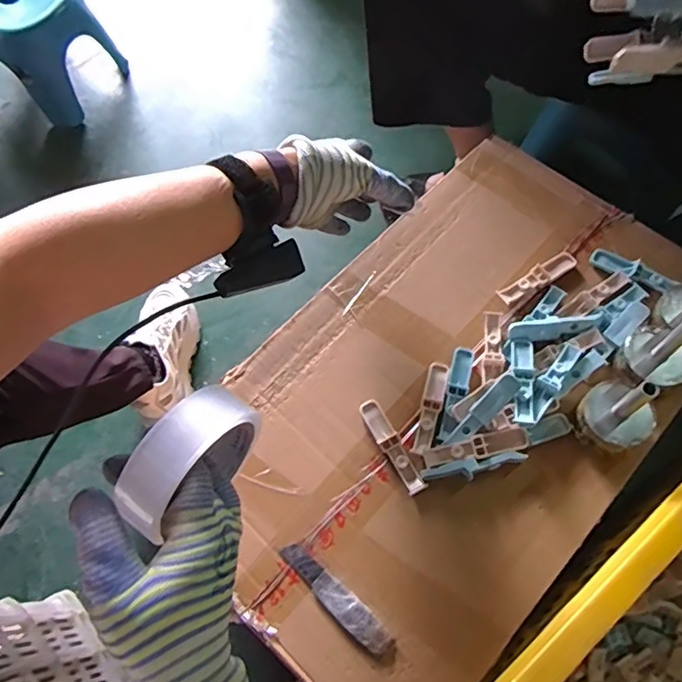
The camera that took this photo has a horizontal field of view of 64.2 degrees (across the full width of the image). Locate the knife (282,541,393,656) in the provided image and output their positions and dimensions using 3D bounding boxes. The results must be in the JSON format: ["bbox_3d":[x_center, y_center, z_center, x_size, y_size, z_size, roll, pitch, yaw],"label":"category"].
[{"bbox_3d":[-0.005,0.224,0.475,0.119,0.008,0.026,39,74,17],"label":"knife"}]

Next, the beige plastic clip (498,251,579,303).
[{"bbox_3d":[0.216,-0.068,0.597,0.094,0.014,0.024,-33,69,-11],"label":"beige plastic clip"}]

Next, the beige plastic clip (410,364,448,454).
[{"bbox_3d":[0.090,0.067,0.545,0.020,0.017,0.099,13,68,8],"label":"beige plastic clip"}]

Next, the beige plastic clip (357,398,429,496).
[{"bbox_3d":[0.050,0.103,0.532,0.021,0.013,0.100,-29,68,-9],"label":"beige plastic clip"}]

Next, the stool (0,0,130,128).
[{"bbox_3d":[-0.665,-0.649,1.172,0.290,0.196,0.226,28,71,14],"label":"stool"}]

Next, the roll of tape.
[{"bbox_3d":[-0.095,0.077,0.348,0.039,0.088,0.093,34,72,16],"label":"roll of tape"}]

